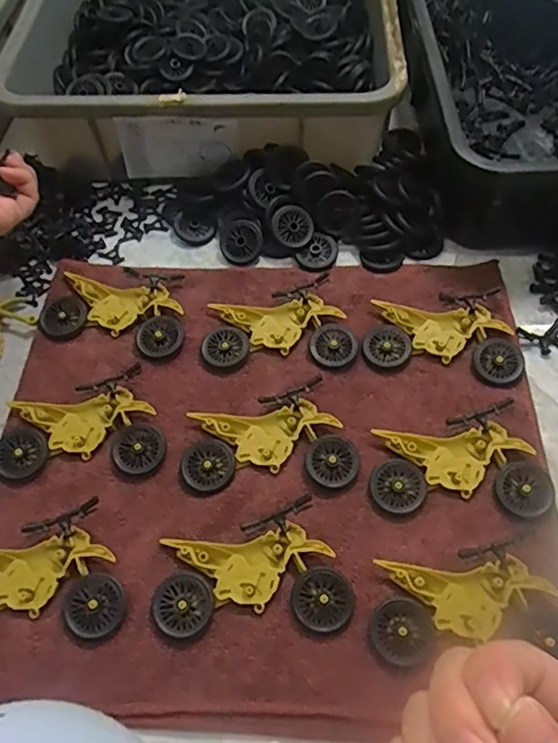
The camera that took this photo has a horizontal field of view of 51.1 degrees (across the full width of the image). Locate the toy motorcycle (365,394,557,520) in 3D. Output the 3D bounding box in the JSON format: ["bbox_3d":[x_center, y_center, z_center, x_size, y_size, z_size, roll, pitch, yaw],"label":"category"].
[{"bbox_3d":[0.121,0.066,0.398,0.113,0.016,0.074,-10,59,-4],"label":"toy motorcycle"}]

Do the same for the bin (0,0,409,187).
[{"bbox_3d":[-0.063,-0.422,0.655,0.374,0.095,0.538,5,59,5],"label":"bin"}]

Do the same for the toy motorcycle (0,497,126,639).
[{"bbox_3d":[-0.160,0.135,0.364,0.113,0.017,0.077,-15,59,-7],"label":"toy motorcycle"}]

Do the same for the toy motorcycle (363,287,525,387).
[{"bbox_3d":[0.126,-0.026,0.456,0.113,0.014,0.075,-1,58,1],"label":"toy motorcycle"}]

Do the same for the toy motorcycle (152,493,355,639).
[{"bbox_3d":[-0.019,0.131,0.363,0.114,0.015,0.075,-15,59,-7],"label":"toy motorcycle"}]

